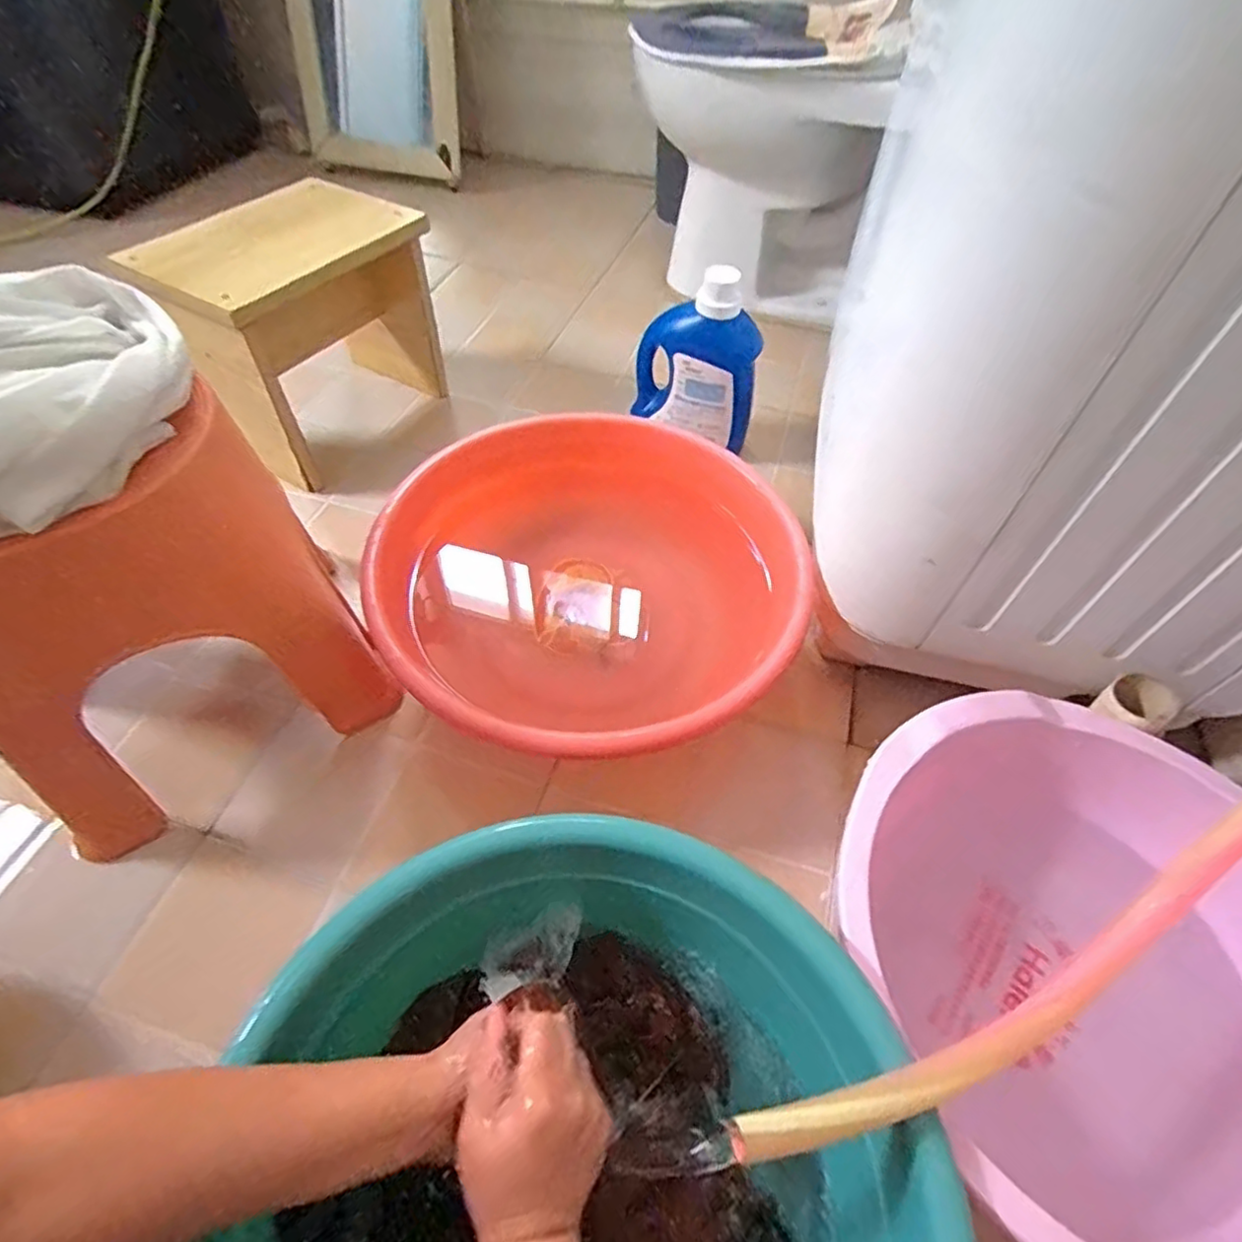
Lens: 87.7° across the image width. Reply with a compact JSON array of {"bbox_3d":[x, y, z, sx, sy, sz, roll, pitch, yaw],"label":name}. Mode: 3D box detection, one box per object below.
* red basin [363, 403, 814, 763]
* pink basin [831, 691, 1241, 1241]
[{"bbox_3d":[-0.039,-0.023,0.736,0.453,0.192,0.422,1,52,-1],"label":"red basin"},{"bbox_3d":[0.345,0.269,0.503,0.355,0.161,0.382,1,52,-1],"label":"pink basin"}]

